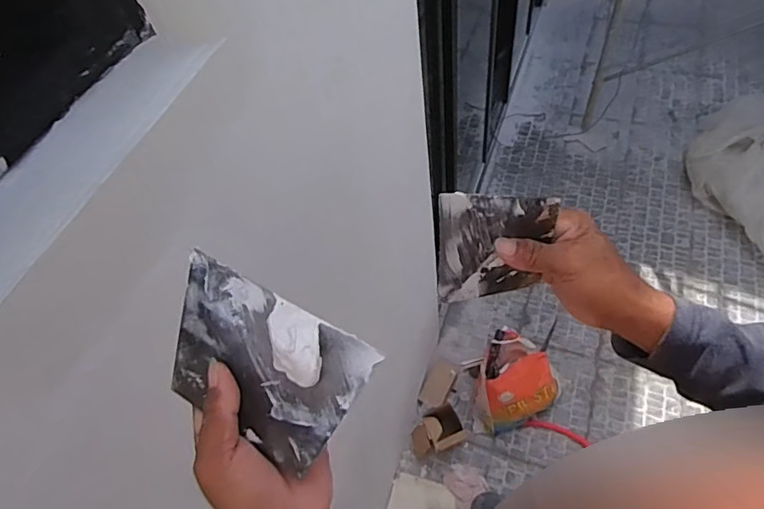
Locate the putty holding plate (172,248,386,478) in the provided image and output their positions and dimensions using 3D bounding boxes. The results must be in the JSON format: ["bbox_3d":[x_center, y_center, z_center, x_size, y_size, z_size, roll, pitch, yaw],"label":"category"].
[{"bbox_3d":[-0.082,0.070,0.316,0.137,0.021,0.093,24,101,21],"label":"putty holding plate"}]

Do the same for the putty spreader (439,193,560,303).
[{"bbox_3d":[0.095,-0.004,0.434,0.090,0.132,0.008,-4,52,2],"label":"putty spreader"}]

